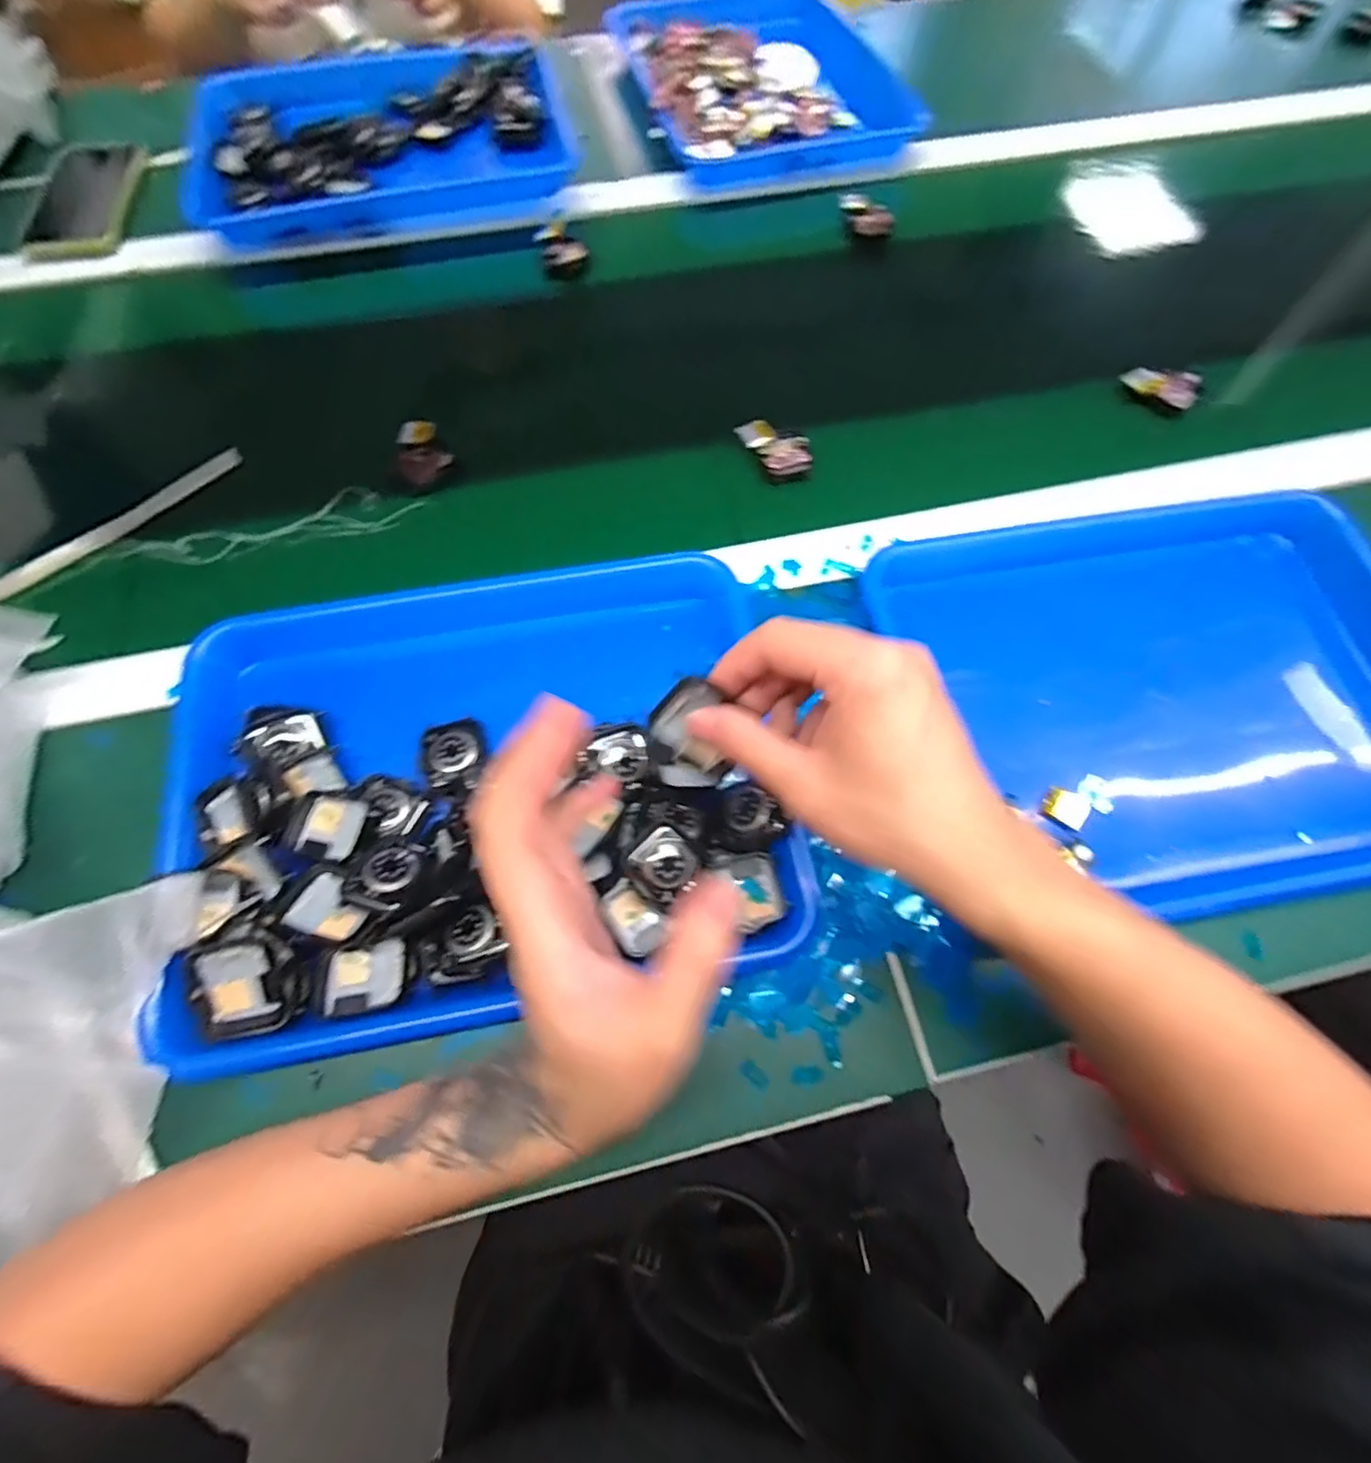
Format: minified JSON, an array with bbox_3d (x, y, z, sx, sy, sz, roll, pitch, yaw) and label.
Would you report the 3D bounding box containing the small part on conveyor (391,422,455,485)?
[{"bbox_3d":[-0.195,-0.204,0.453,0.040,0.015,0.050,-28,72,-10],"label":"small part on conveyor"}]

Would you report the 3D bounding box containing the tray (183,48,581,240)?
[{"bbox_3d":[-0.280,-0.551,0.576,0.328,0.041,0.230,-14,70,-6],"label":"tray"}]

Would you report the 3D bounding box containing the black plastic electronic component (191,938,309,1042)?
[{"bbox_3d":[-0.210,0.122,0.300,0.046,0.023,0.046,-4,85,-22],"label":"black plastic electronic component"}]

